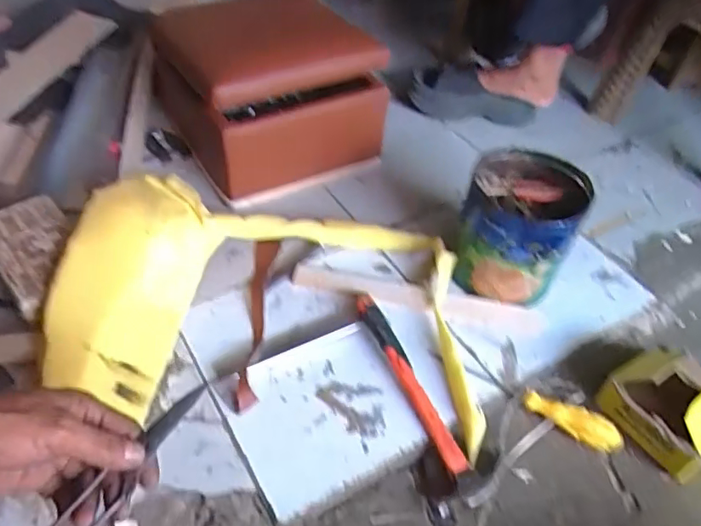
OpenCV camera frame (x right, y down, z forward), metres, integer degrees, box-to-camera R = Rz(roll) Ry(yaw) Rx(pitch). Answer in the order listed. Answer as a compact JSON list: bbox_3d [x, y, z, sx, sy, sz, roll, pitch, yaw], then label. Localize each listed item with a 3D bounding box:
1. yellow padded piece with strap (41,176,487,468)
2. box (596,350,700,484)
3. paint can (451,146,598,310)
[{"bbox_3d":[-0.081,0.053,0.656,0.466,0.083,0.321,13,57,-10],"label":"yellow padded piece with strap"},{"bbox_3d":[0.362,0.164,0.626,0.095,0.075,0.121,-22,52,-26],"label":"box"},{"bbox_3d":[0.219,-0.044,0.743,0.145,0.153,0.148,16,46,8],"label":"paint can"}]

